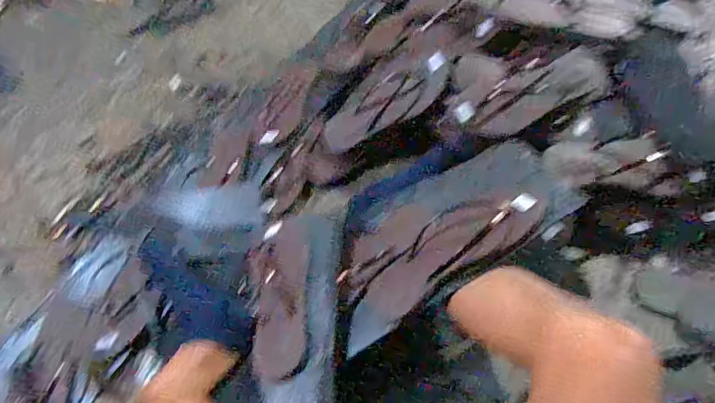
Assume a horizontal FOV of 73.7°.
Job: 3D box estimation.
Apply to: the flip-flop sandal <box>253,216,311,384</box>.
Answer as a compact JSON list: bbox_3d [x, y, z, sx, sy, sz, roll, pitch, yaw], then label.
[{"bbox_3d":[-0.099,0.122,0.639,0.073,0.019,0.213,-4,58,1],"label":"flip-flop sandal"}]

